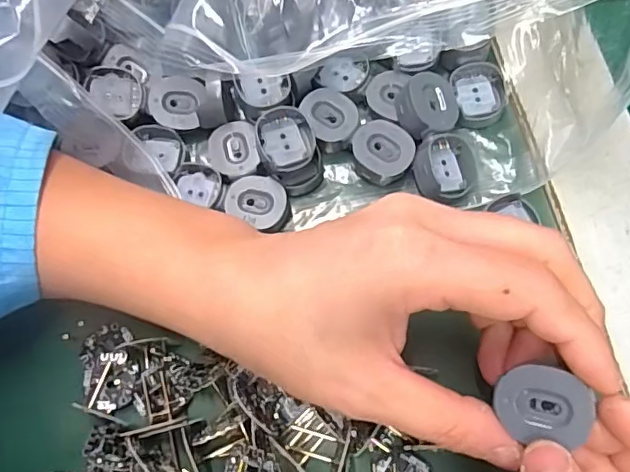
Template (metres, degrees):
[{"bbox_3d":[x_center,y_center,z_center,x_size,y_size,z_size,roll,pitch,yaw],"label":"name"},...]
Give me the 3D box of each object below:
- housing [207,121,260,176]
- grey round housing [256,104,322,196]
[{"bbox_3d":[-0.038,-0.040,0.259,0.023,0.007,0.026,-15,71,0],"label":"housing"},{"bbox_3d":[-0.011,-0.038,0.252,0.025,0.023,0.032,-13,71,0],"label":"grey round housing"}]

